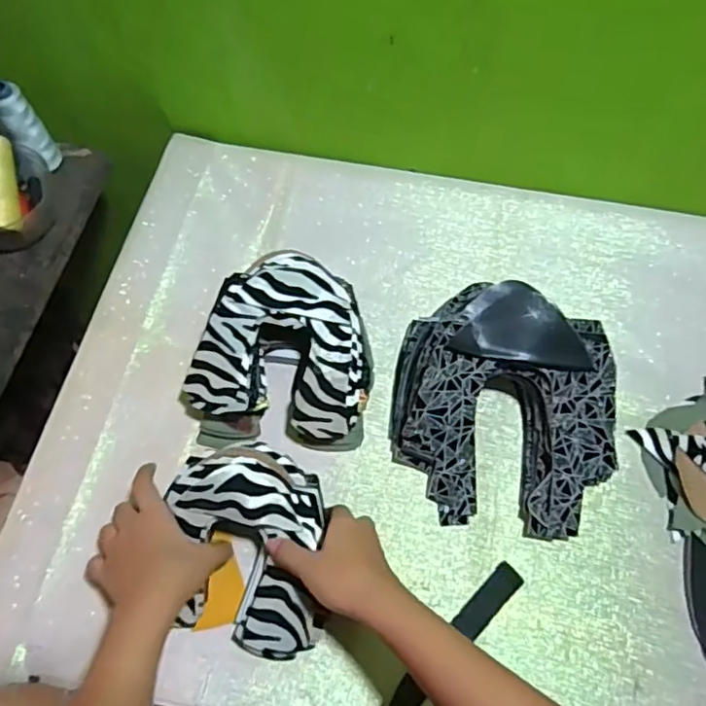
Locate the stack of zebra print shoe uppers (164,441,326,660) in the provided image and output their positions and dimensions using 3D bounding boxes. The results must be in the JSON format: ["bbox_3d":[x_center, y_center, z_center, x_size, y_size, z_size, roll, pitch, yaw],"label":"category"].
[{"bbox_3d":[-0.087,0.158,0.511,0.125,0.081,0.168,5,65,3],"label":"stack of zebra print shoe uppers"}]

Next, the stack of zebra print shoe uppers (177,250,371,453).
[{"bbox_3d":[-0.070,-0.004,0.587,0.175,0.079,0.176,2,64,0],"label":"stack of zebra print shoe uppers"}]

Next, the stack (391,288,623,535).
[{"bbox_3d":[0.143,0.046,0.557,0.208,0.103,0.219,8,64,3],"label":"stack"}]

